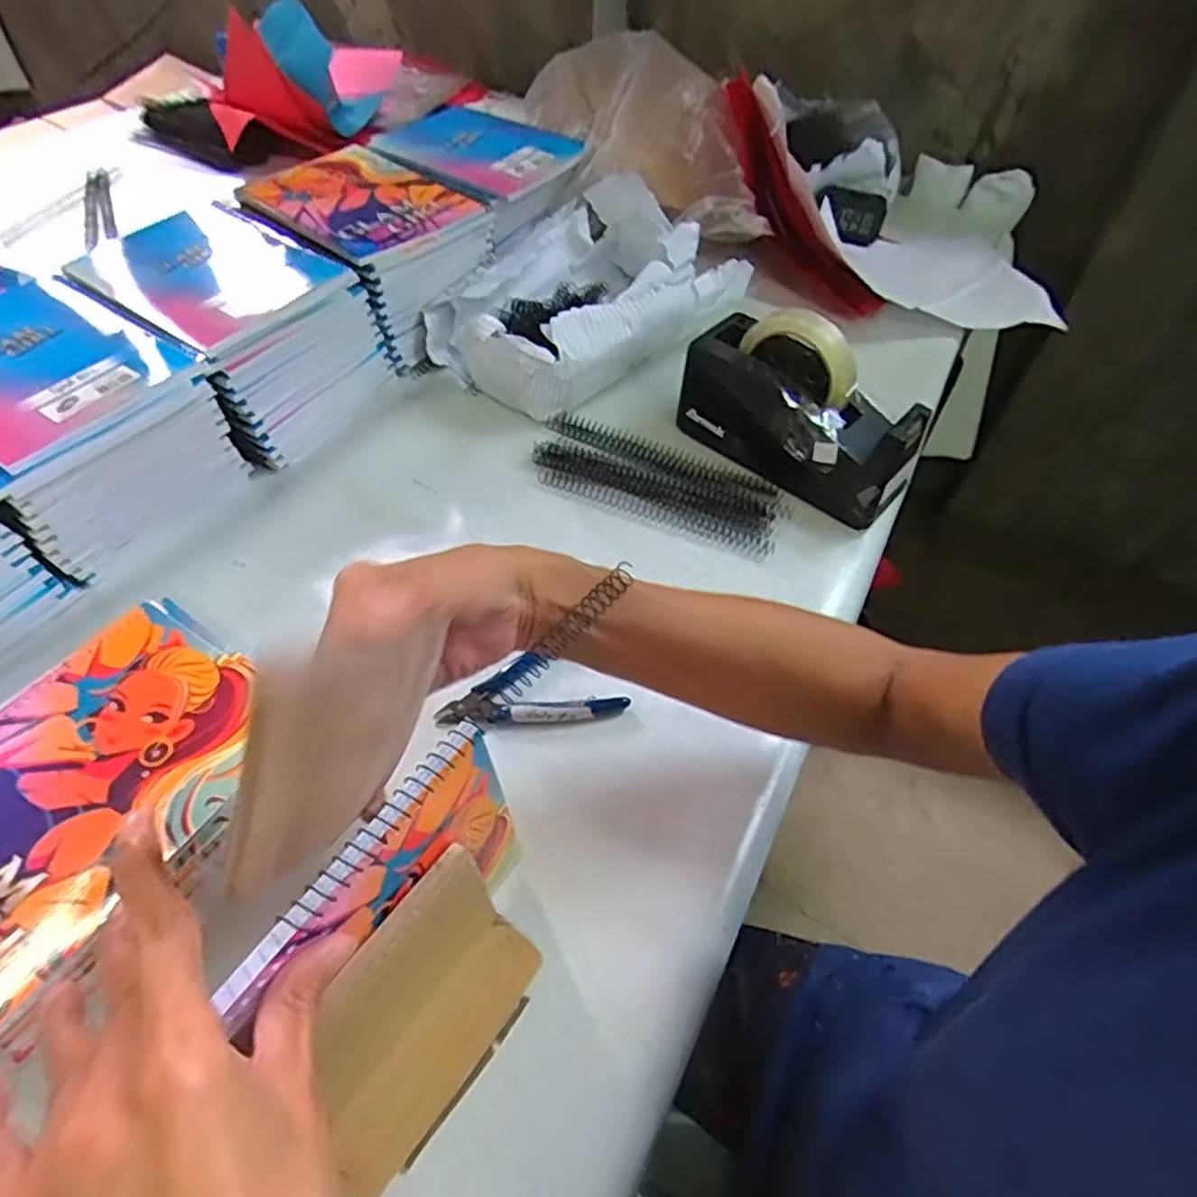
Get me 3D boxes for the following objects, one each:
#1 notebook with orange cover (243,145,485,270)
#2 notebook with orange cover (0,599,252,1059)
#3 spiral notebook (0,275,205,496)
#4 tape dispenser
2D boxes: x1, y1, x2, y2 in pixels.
[{"bbox_3d":[-0.231,-0.384,0.663,0.205,0.015,0.170,31,56,20],"label":"notebook with orange cover"},{"bbox_3d":[-0.269,0.100,0.362,0.163,0.007,0.199,29,56,19],"label":"notebook with orange cover"},{"bbox_3d":[-0.415,-0.165,0.498,0.195,0.017,0.166,28,55,18],"label":"spiral notebook"},{"bbox_3d":[0.168,-0.161,0.572,0.196,0.117,0.071,34,57,22],"label":"tape dispenser"}]

